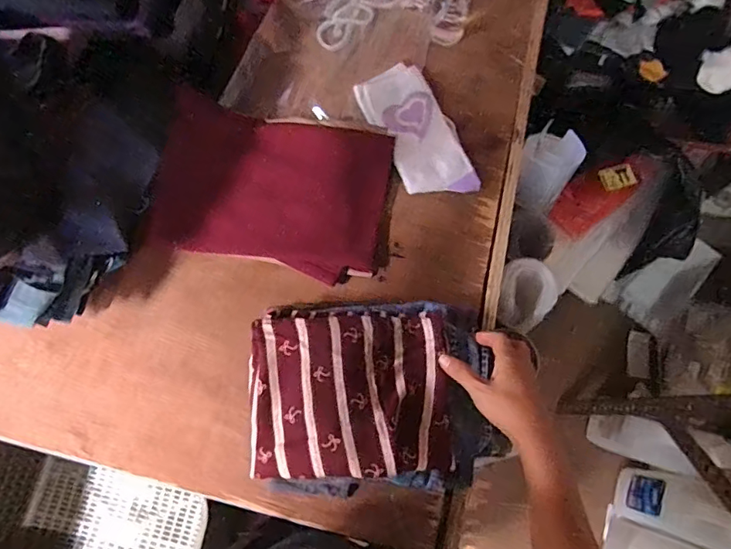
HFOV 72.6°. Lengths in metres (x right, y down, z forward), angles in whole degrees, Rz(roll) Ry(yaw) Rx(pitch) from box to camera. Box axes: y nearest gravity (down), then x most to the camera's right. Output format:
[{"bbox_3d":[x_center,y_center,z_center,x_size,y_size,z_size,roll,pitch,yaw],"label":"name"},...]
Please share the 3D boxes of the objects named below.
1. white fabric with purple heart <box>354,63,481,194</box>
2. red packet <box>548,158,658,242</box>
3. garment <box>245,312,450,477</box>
[{"bbox_3d":[0.066,-0.182,0.640,0.089,0.027,0.188,-27,75,-8],"label":"white fabric with purple heart"},{"bbox_3d":[0.490,-0.167,1.033,0.228,0.030,0.099,-32,102,-2],"label":"red packet"},{"bbox_3d":[-0.017,0.121,0.520,0.204,0.030,0.167,-3,73,-1],"label":"garment"}]

